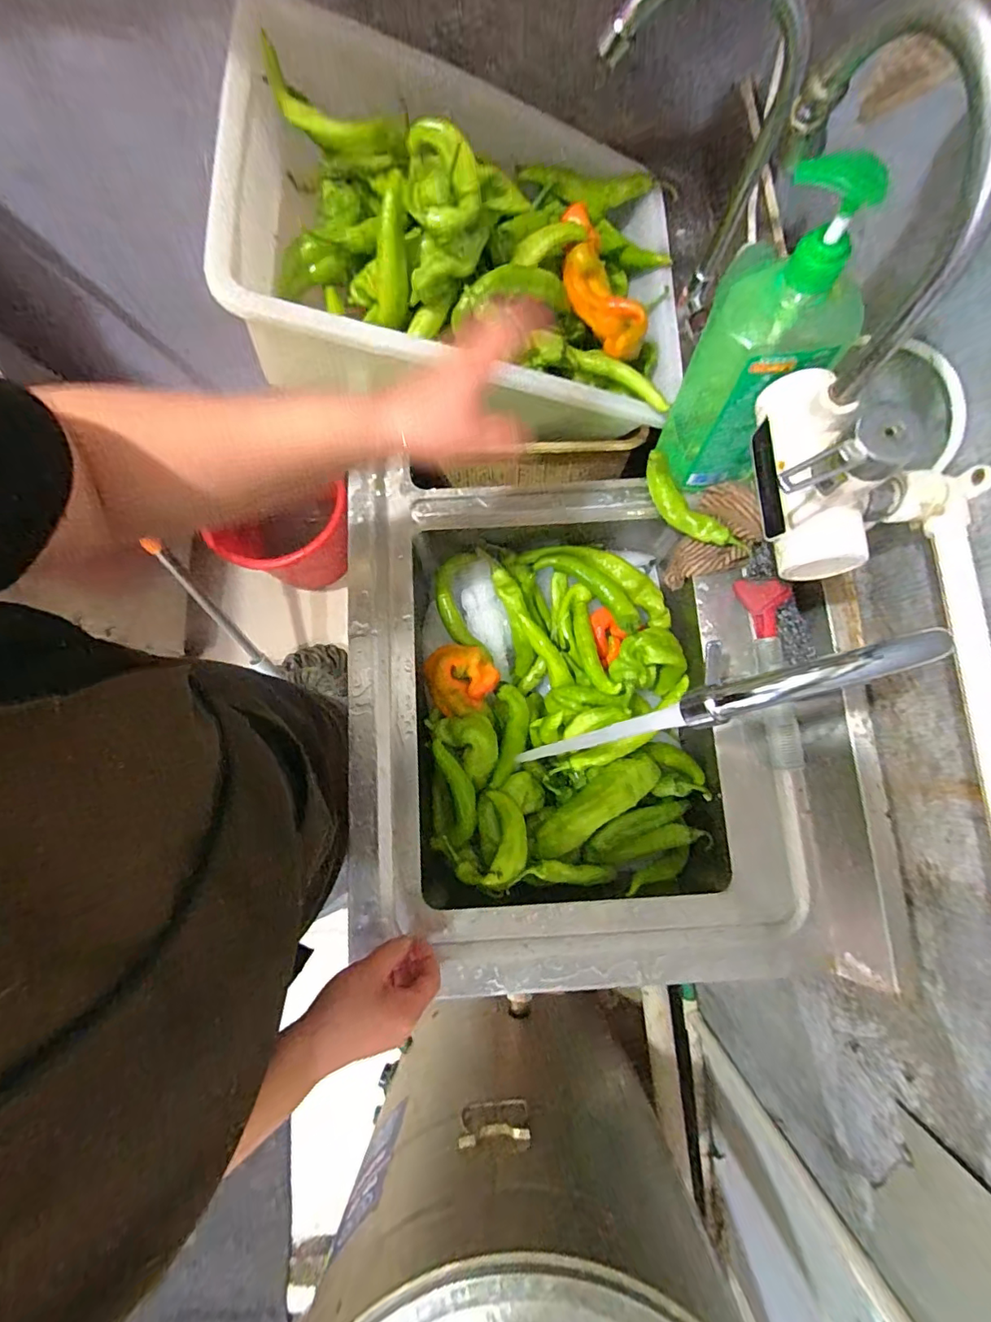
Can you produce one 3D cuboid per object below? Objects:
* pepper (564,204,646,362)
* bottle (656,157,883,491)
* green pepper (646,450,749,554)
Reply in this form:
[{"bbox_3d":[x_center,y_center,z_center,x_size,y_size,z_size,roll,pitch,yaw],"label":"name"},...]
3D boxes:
[{"bbox_3d":[0.113,-0.410,0.574,0.051,0.072,0.161,-29,80,-5],"label":"pepper"},{"bbox_3d":[0.223,-0.255,0.457,0.100,0.289,0.079,18,79,4],"label":"bottle"},{"bbox_3d":[0.209,-0.161,0.550,0.136,0.043,0.030,40,82,7],"label":"green pepper"}]

